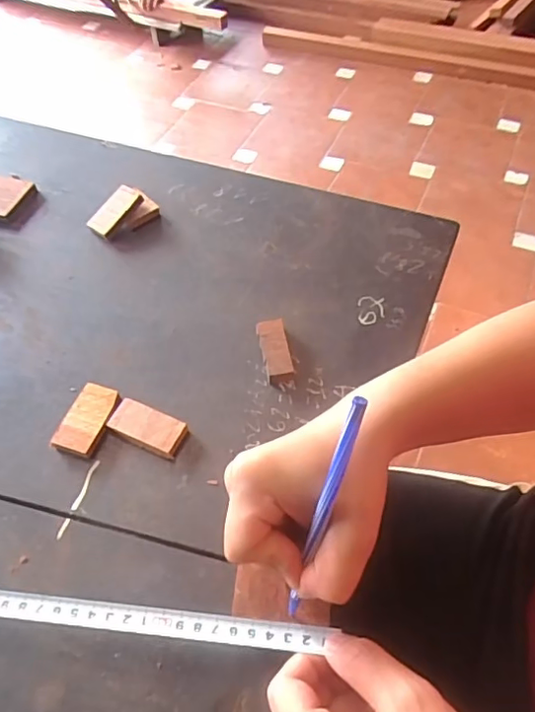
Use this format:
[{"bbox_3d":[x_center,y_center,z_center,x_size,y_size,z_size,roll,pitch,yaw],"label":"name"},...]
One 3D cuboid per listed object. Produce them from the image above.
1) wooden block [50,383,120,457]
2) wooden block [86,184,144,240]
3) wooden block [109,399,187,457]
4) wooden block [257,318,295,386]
[{"bbox_3d":[-0.133,0.047,0.419,0.033,0.009,0.056,9,55,10],"label":"wooden block"},{"bbox_3d":[-0.148,-0.142,0.546,0.025,0.012,0.056,33,77,24],"label":"wooden block"},{"bbox_3d":[-0.088,0.052,0.410,0.055,0.010,0.027,19,57,16],"label":"wooden block"},{"bbox_3d":[0.006,-0.005,0.448,0.022,0.011,0.055,-11,54,-5],"label":"wooden block"}]

